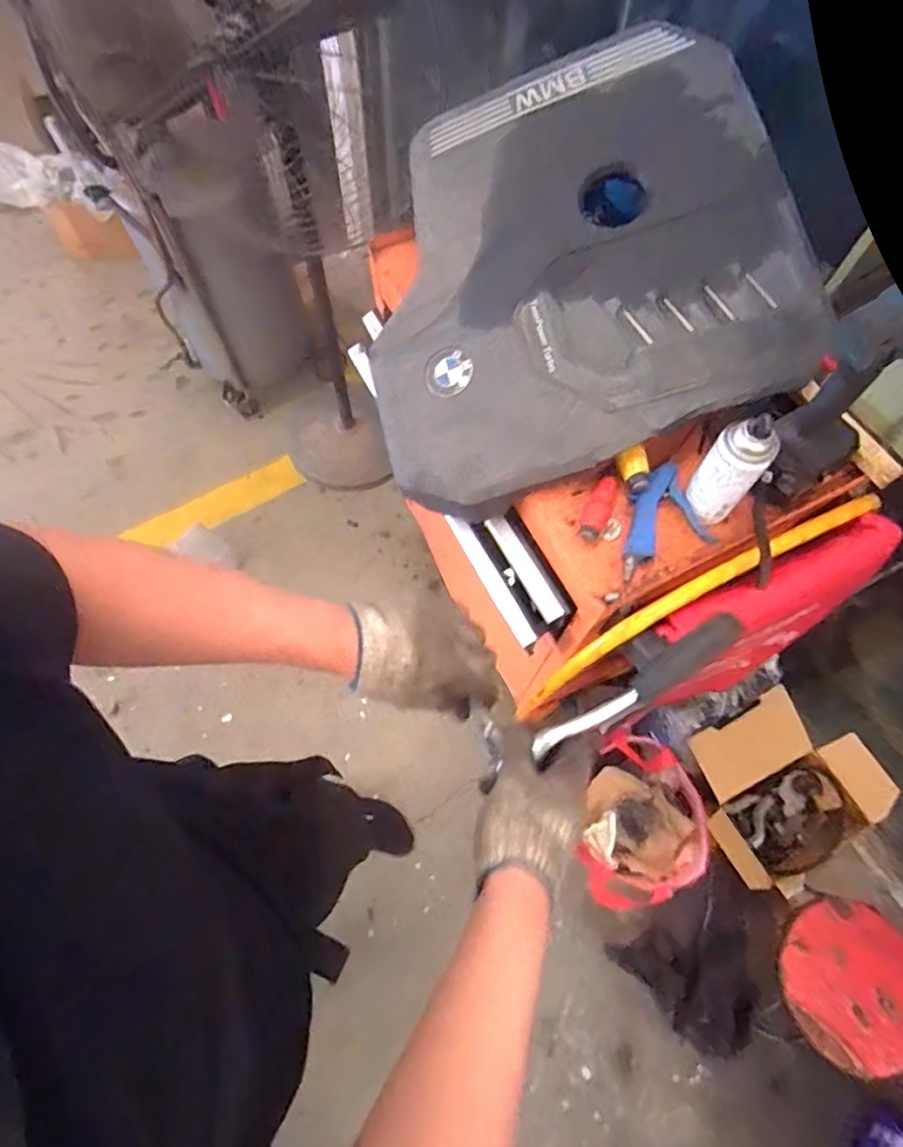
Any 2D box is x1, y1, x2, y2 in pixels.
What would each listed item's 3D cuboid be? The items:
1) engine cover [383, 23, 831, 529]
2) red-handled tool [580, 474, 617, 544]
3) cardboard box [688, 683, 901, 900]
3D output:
[{"bbox_3d":[0.140,-0.399,0.750,0.567,0.065,0.530,-18,84,10],"label":"engine cover"},{"bbox_3d":[0.183,-0.082,0.708,0.029,0.026,0.083,22,87,7],"label":"red-handled tool"},{"bbox_3d":[0.760,0.499,1.324,0.359,0.247,0.383,-30,71,-13],"label":"cardboard box"}]

